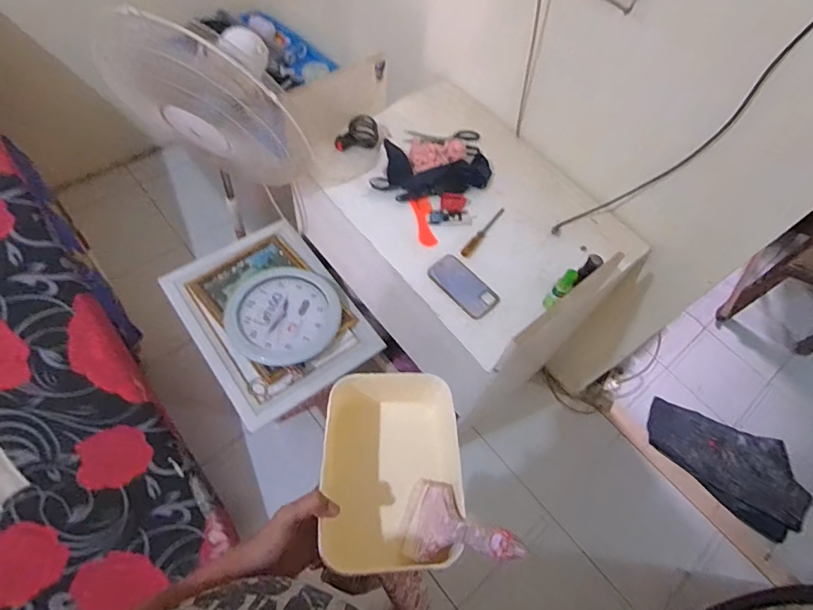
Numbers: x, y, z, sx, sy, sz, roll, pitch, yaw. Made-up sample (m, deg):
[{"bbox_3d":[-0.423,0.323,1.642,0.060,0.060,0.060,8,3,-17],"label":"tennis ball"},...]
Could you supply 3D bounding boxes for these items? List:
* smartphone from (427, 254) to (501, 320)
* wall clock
[{"bbox_3d":[0.117,-0.040,0.951,0.079,0.013,0.153,-41,68,-18],"label":"smartphone"},{"bbox_3d":[-0.326,0.021,1.216,0.295,0.025,0.279,1,59,-1],"label":"wall clock"}]

